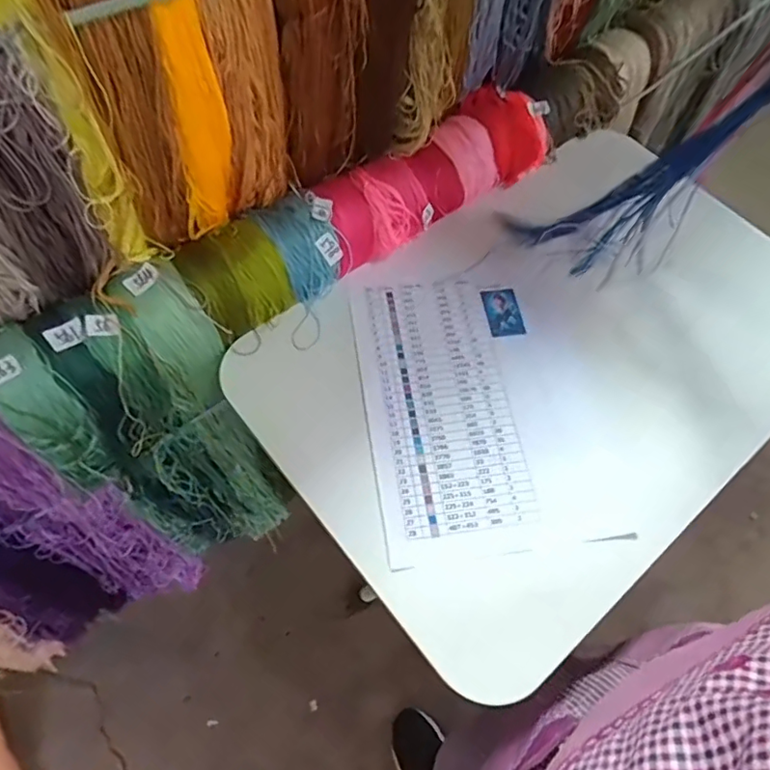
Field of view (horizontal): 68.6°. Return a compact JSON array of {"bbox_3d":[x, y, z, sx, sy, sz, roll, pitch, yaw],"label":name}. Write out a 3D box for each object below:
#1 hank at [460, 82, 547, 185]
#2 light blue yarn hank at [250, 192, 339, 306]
[{"bbox_3d":[0.132,-0.287,0.645,0.098,0.069,0.081,38,65,16],"label":"hank"},{"bbox_3d":[-0.083,-0.134,0.551,0.059,0.060,0.079,-36,69,-21],"label":"light blue yarn hank"}]

